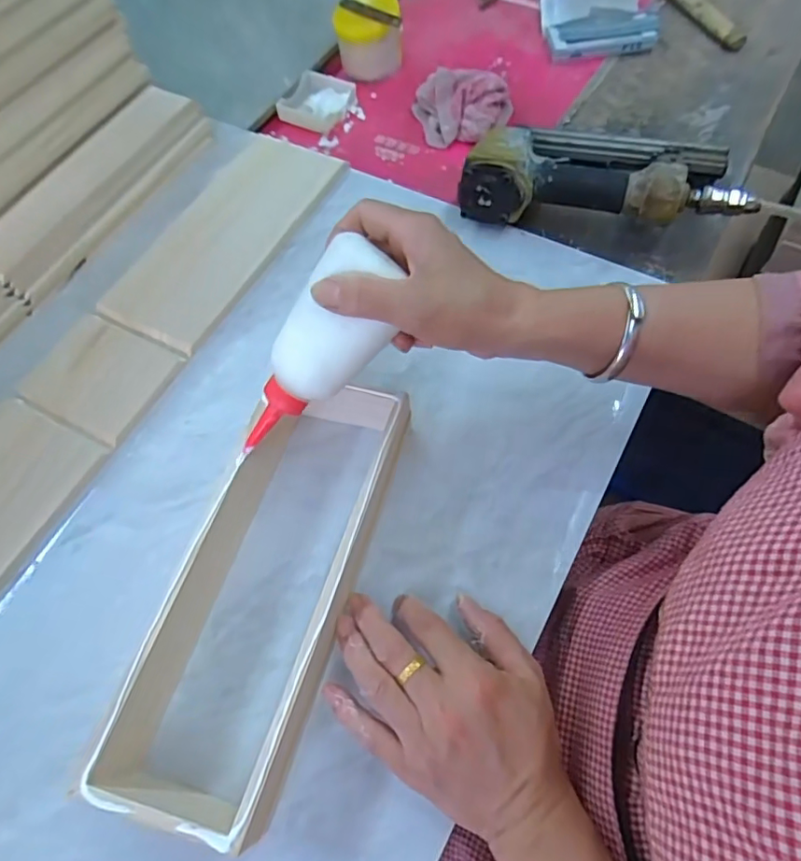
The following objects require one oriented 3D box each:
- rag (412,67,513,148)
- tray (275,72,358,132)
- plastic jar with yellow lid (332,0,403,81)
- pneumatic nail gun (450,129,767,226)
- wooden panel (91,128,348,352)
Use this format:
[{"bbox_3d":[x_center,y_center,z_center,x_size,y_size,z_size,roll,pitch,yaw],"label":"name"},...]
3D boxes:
[{"bbox_3d":[0.069,-0.364,0.604,0.107,0.054,0.075,5,65,6],"label":"rag"},{"bbox_3d":[-0.100,-0.399,0.646,0.080,0.020,0.076,14,66,9],"label":"tray"},{"bbox_3d":[-0.038,-0.482,0.656,0.083,0.072,0.073,-7,64,0],"label":"plastic jar with yellow lid"},{"bbox_3d":[0.185,-0.260,0.515,0.233,0.063,0.157,10,65,7],"label":"pneumatic nail gun"},{"bbox_3d":[-0.176,-0.200,0.540,0.130,0.012,0.269,27,69,15],"label":"wooden panel"}]

